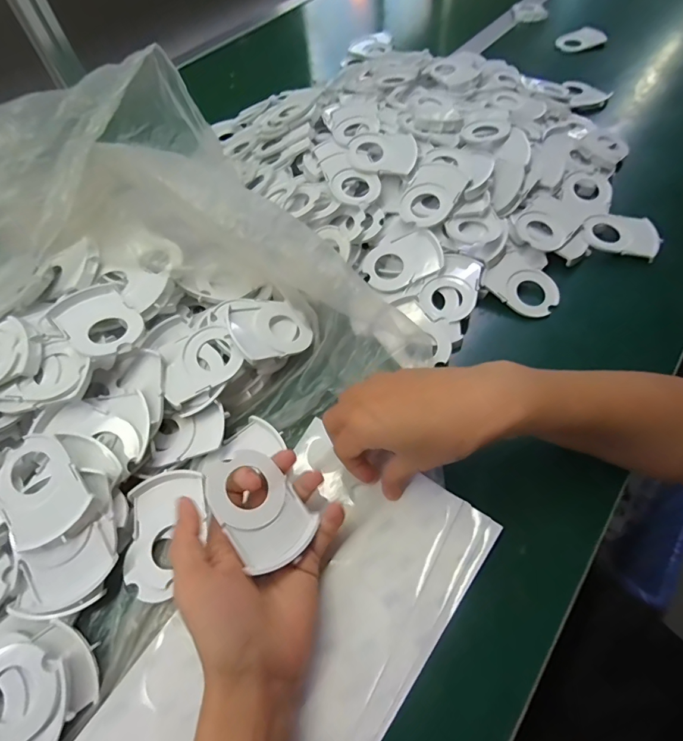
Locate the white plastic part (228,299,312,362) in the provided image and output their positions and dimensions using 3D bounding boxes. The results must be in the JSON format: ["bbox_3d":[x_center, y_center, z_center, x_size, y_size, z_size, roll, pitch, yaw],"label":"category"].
[{"bbox_3d":[-0.066,-0.037,0.365,0.075,0.014,0.060,-19,71,-39],"label":"white plastic part"}]

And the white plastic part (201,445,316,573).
[{"bbox_3d":[-0.055,0.091,0.270,0.076,0.005,0.053,52,43,8],"label":"white plastic part"}]

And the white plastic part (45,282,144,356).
[{"bbox_3d":[-0.202,-0.043,0.335,0.053,0.013,0.074,-41,64,-19],"label":"white plastic part"}]

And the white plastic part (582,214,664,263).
[{"bbox_3d":[0.305,-0.147,0.446,0.075,0.019,0.052,13,61,12],"label":"white plastic part"}]

